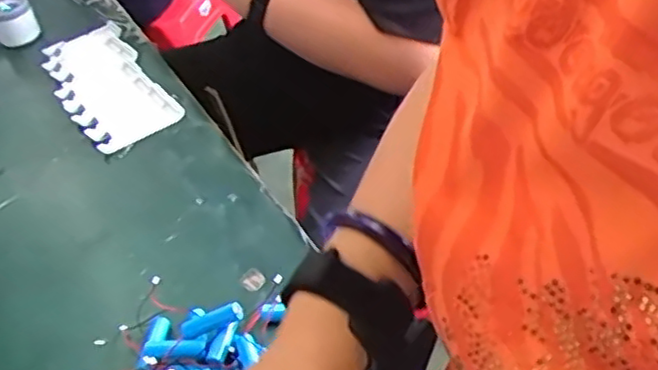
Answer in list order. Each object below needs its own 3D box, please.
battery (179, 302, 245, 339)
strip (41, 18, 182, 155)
[{"bbox_3d":[-0.089,0.103,0.510,0.051,0.013,0.016,-23,40,8],"label":"battery"},{"bbox_3d":[-0.278,-0.132,0.823,0.106,0.027,0.259,-25,44,-20],"label":"strip"}]

